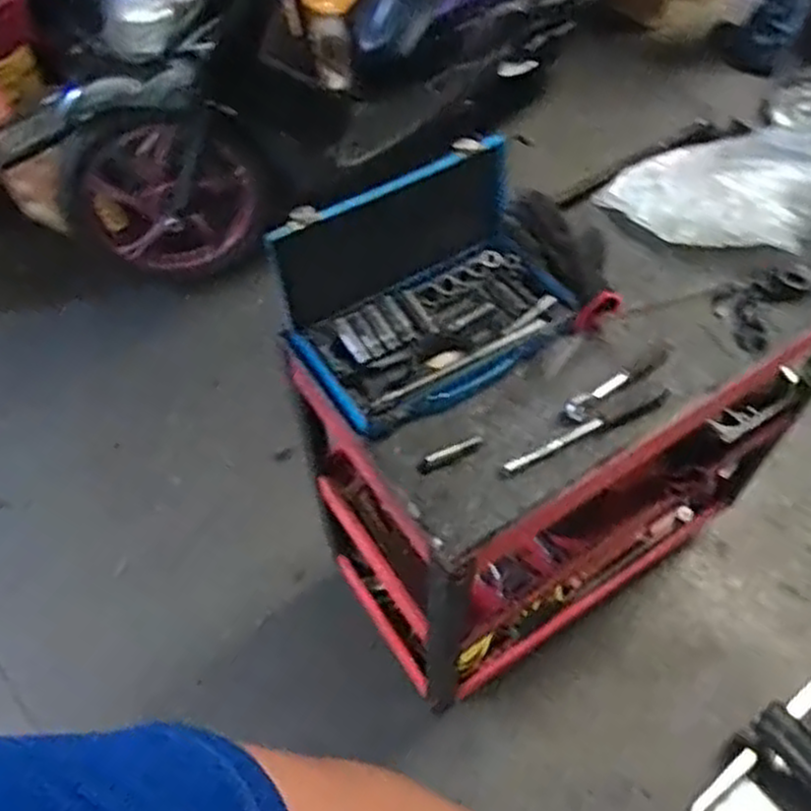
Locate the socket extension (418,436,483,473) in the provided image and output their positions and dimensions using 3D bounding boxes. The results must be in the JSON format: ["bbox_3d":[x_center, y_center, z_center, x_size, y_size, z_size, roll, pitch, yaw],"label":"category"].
[{"bbox_3d":[0.049,0.050,0.845,0.078,0.010,0.015,-26,60,-16],"label":"socket extension"}]

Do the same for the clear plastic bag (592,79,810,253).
[{"bbox_3d":[0.464,-0.301,0.985,0.383,0.156,0.164,16,58,10],"label":"clear plastic bag"}]

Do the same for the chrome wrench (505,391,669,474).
[{"bbox_3d":[0.198,0.027,0.857,0.205,0.018,0.019,-21,59,-14],"label":"chrome wrench"}]

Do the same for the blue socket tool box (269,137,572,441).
[{"bbox_3d":[0.032,-0.129,0.871,0.310,0.155,0.199,-29,61,-18],"label":"blue socket tool box"}]

